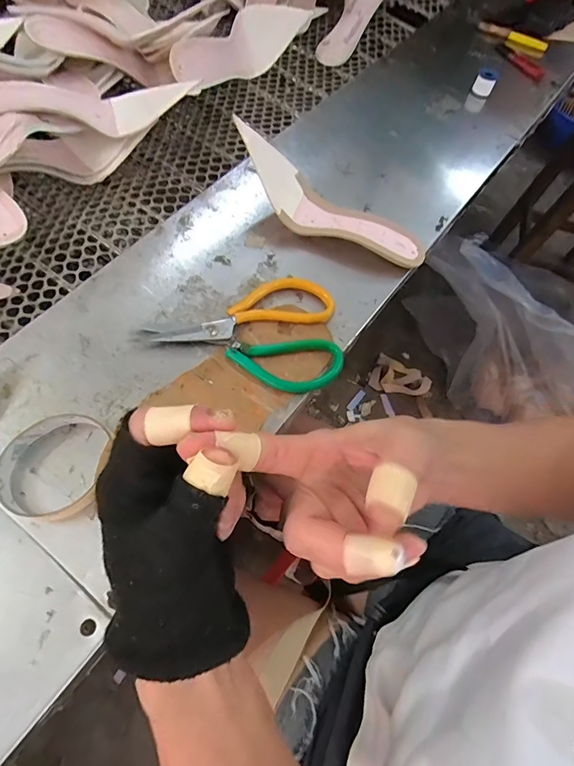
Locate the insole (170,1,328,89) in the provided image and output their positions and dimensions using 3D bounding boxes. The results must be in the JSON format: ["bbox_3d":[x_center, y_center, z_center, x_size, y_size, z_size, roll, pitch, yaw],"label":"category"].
[{"bbox_3d":[-0.045,-0.461,0.569,0.020,0.068,0.298,25,54,29],"label":"insole"}]

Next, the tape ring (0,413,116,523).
[{"bbox_3d":[-0.183,0.063,0.329,0.071,0.027,0.084,19,65,1],"label":"tape ring"}]

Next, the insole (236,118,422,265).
[{"bbox_3d":[0.044,-0.184,0.440,0.221,0.048,0.065,30,66,-3],"label":"insole"}]

